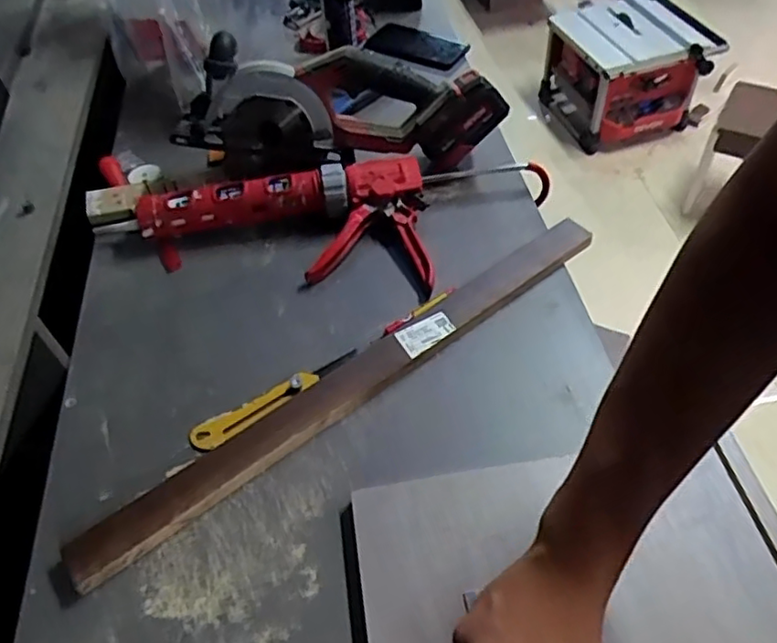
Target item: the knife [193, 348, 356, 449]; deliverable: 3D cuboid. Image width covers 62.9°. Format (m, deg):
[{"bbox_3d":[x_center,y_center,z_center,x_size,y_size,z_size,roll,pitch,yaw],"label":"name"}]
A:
[{"bbox_3d":[-0.114,0.076,0.643,0.182,0.015,0.030,-27,54,-18],"label":"knife"}]

